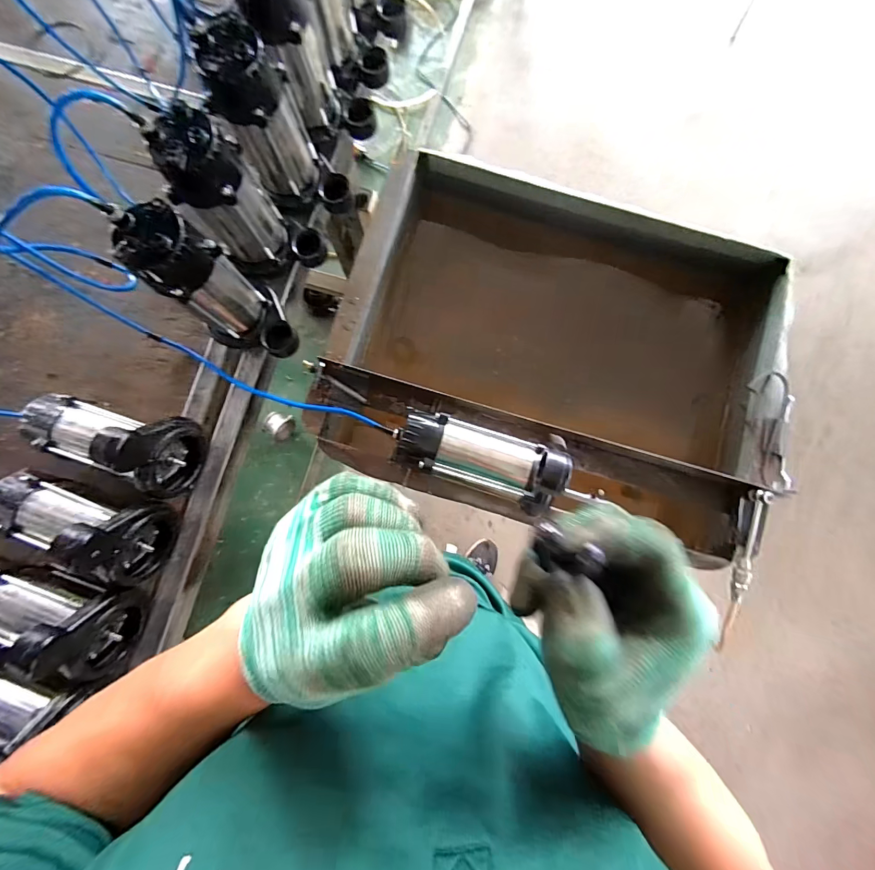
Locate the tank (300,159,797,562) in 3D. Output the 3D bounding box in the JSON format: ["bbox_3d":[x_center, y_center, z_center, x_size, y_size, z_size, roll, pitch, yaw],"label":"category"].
[{"bbox_3d":[0.211,-0.132,0.816,0.754,0.365,0.588,18,84,2],"label":"tank"}]

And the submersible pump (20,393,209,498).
[{"bbox_3d":[-0.487,0.014,0.587,0.230,0.169,0.119,10,83,1],"label":"submersible pump"}]

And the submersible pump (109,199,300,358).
[{"bbox_3d":[-0.309,-0.202,0.578,0.161,0.240,0.115,45,85,5],"label":"submersible pump"}]

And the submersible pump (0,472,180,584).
[{"bbox_3d":[-0.522,0.128,0.572,0.226,0.165,0.115,15,84,2],"label":"submersible pump"}]

